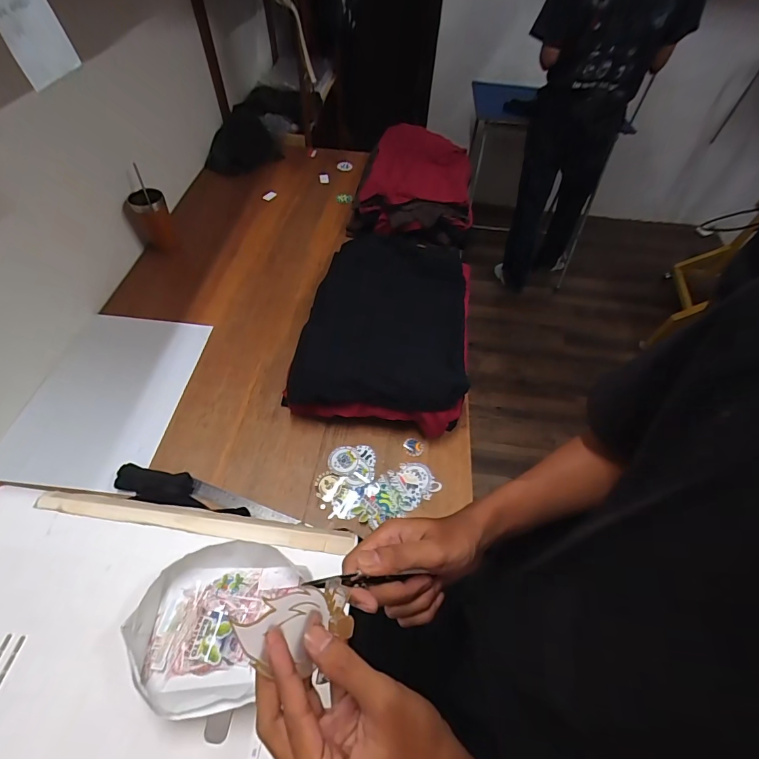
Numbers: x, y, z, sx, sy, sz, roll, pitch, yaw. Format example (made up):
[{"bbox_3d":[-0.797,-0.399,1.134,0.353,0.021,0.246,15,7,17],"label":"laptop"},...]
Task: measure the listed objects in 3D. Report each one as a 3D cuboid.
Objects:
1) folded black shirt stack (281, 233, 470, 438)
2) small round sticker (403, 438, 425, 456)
[{"bbox_3d":[0.022,-0.149,0.932,0.375,0.098,0.575,11,53,4],"label":"folded black shirt stack"},{"bbox_3d":[0.069,0.135,0.798,0.040,0.004,0.039,2,53,-3],"label":"small round sticker"}]

